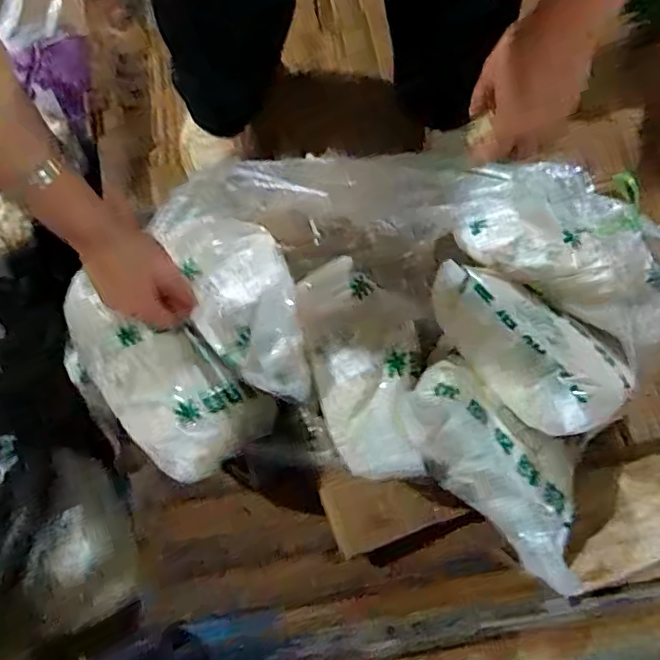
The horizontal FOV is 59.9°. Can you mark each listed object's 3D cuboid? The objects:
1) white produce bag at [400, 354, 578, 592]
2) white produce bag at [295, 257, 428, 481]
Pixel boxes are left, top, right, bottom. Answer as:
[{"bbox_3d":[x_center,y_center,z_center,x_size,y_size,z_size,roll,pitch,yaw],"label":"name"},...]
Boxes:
[{"bbox_3d":[0.171,0.135,0.592,0.237,0.102,0.122,45,82,6],"label":"white produce bag"},{"bbox_3d":[0.042,0.038,0.615,0.120,0.065,0.230,-11,80,-3],"label":"white produce bag"}]

